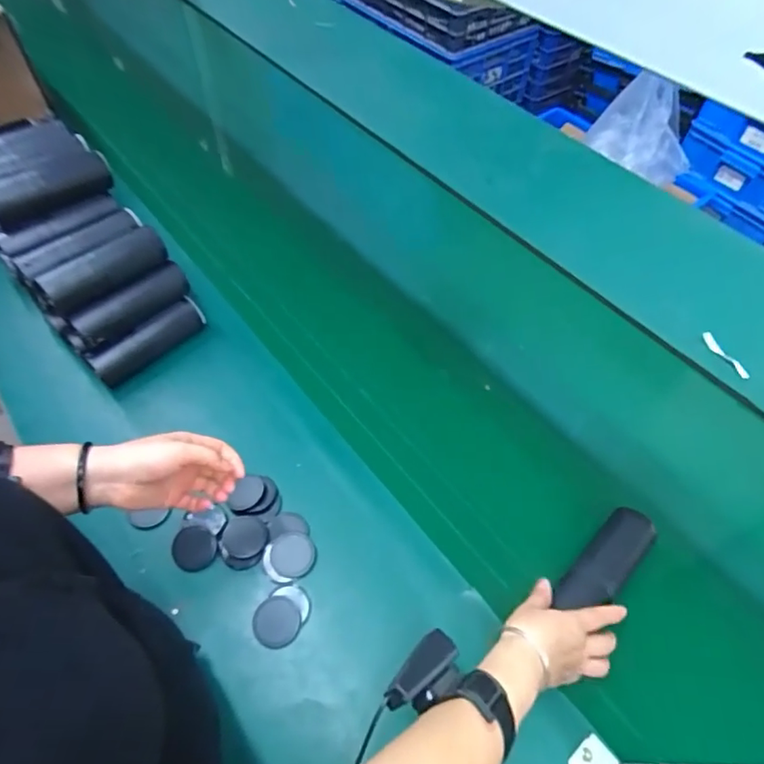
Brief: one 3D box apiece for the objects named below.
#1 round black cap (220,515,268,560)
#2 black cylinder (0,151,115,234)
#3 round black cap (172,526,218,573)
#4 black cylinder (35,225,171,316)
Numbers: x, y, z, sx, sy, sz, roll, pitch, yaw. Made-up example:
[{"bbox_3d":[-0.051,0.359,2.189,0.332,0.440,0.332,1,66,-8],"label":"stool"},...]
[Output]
[{"bbox_3d":[-0.165,0.185,0.632,0.053,0.006,0.049,1,55,-1],"label":"round black cap"},{"bbox_3d":[-0.469,-0.276,0.743,0.172,0.053,0.048,-31,61,-21],"label":"black cylinder"},{"bbox_3d":[-0.222,0.198,0.624,0.050,0.008,0.050,1,67,-2],"label":"round black cap"},{"bbox_3d":[-0.380,-0.158,0.722,0.044,0.040,0.172,38,62,22],"label":"black cylinder"}]

